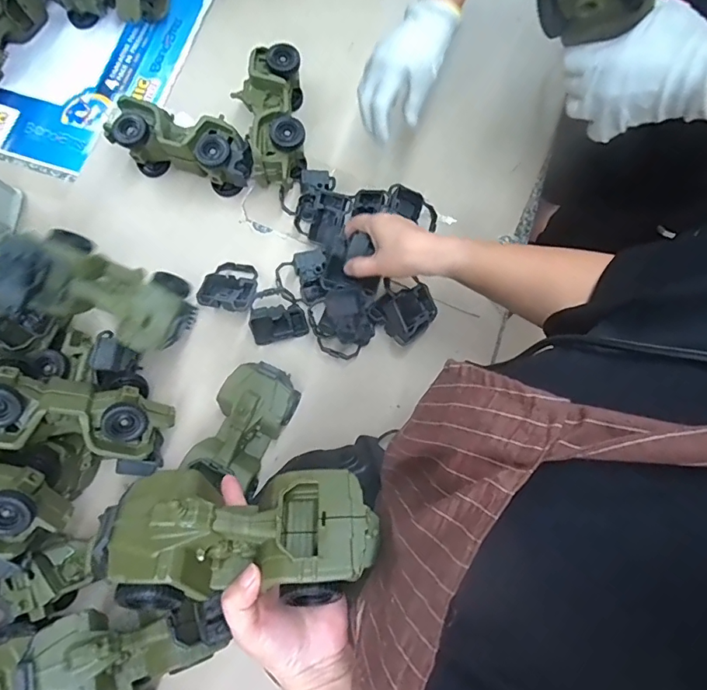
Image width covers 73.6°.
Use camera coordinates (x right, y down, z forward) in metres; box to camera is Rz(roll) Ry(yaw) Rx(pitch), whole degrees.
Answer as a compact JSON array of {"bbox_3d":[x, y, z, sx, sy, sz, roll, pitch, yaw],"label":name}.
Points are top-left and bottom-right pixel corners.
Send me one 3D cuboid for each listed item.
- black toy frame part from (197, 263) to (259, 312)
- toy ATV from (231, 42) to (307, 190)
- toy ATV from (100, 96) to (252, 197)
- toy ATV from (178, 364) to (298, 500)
[{"bbox_3d":[-0.157,-0.077,0.611,0.075,0.040,0.071,8,77,3],"label":"black toy frame part"},{"bbox_3d":[-0.110,-0.298,0.644,0.086,0.083,0.187,-5,77,0],"label":"toy ATV"},{"bbox_3d":[-0.231,-0.264,0.636,0.204,0.081,0.068,15,78,5],"label":"toy ATV"},{"bbox_3d":[-0.123,0.090,0.548,0.077,0.085,0.138,23,78,7],"label":"toy ATV"}]

